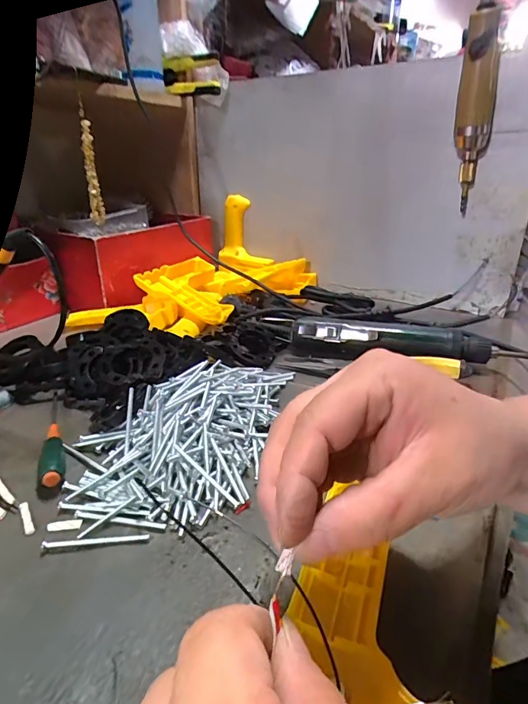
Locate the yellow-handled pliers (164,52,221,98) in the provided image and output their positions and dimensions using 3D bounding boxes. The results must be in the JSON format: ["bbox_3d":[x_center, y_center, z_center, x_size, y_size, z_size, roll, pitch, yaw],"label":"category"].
[{"bbox_3d":[-0.116,-0.448,0.686,0.100,0.061,0.025,5,10,16],"label":"yellow-handled pliers"}]

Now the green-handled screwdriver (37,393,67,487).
[{"bbox_3d":[-0.169,0.062,0.344,0.016,0.013,0.144,-9,26,-19],"label":"green-handled screwdriver"}]

